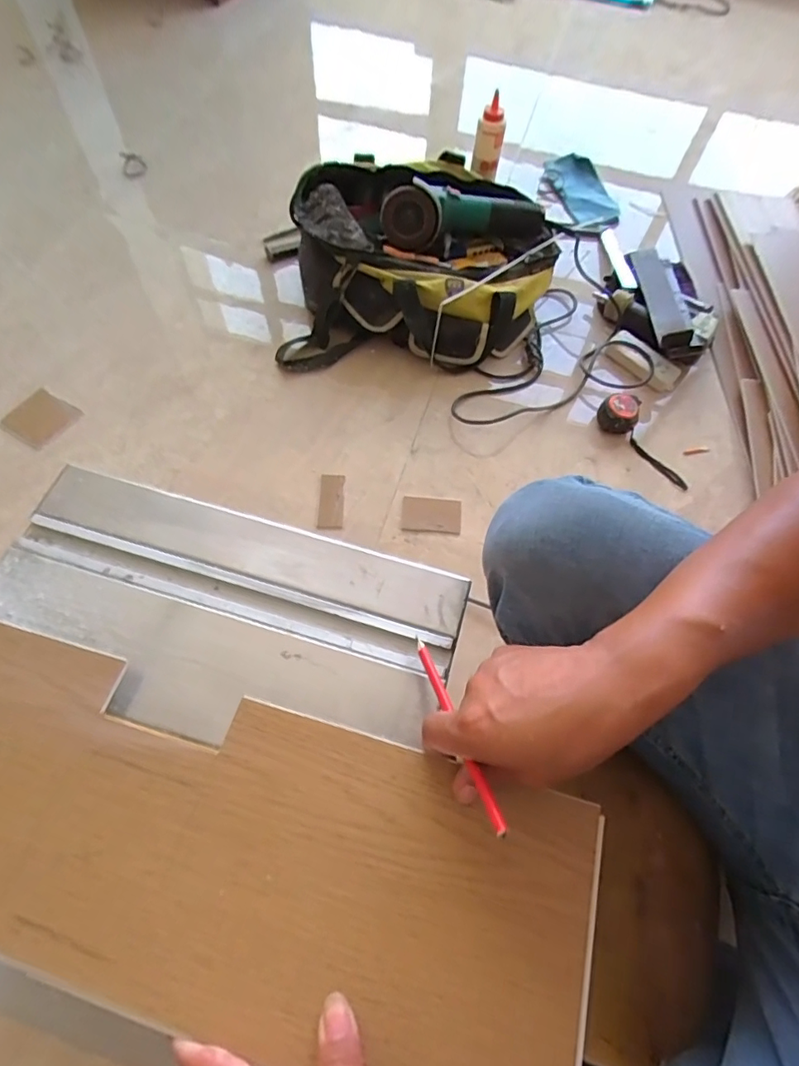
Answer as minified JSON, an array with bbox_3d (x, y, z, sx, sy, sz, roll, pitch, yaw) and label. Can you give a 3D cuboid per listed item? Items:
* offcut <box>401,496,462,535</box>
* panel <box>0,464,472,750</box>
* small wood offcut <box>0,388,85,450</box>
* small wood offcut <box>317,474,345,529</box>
[{"bbox_3d":[0.049,-0.028,0.789,0.088,0.004,0.057,6,64,-1],"label":"offcut"},{"bbox_3d":[-0.149,0.067,0.432,0.380,0.007,0.184,16,64,4],"label":"panel"},{"bbox_3d":[-0.580,-0.184,0.839,0.092,0.011,0.094,31,66,11],"label":"small wood offcut"},{"bbox_3d":[-0.105,-0.050,0.797,0.038,0.009,0.090,3,64,-2],"label":"small wood offcut"}]

